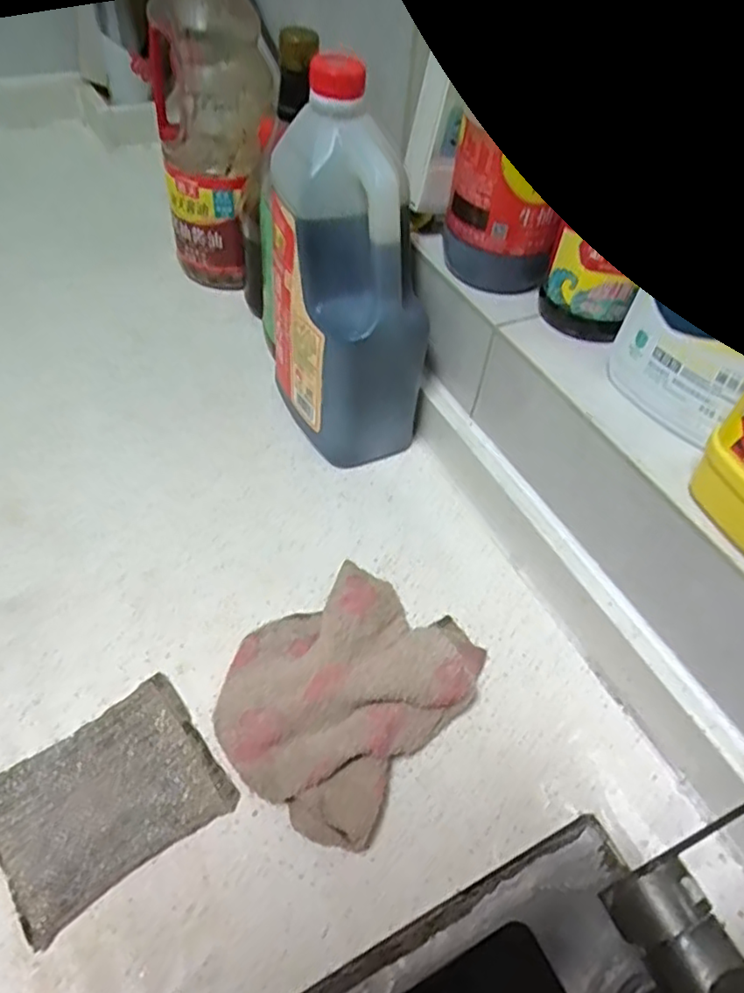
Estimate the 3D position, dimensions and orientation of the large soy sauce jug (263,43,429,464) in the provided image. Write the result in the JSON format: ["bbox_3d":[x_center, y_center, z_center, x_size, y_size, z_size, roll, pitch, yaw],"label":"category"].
[{"bbox_3d":[-0.014,-0.148,0.490,0.094,0.249,0.121,-26,58,-25],"label":"large soy sauce jug"}]

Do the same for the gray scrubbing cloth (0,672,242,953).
[{"bbox_3d":[-0.147,0.165,0.365,0.113,0.012,0.089,-29,59,-26],"label":"gray scrubbing cloth"}]

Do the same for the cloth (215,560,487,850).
[{"bbox_3d":[-0.014,0.110,0.407,0.128,0.051,0.159,34,55,20],"label":"cloth"}]

